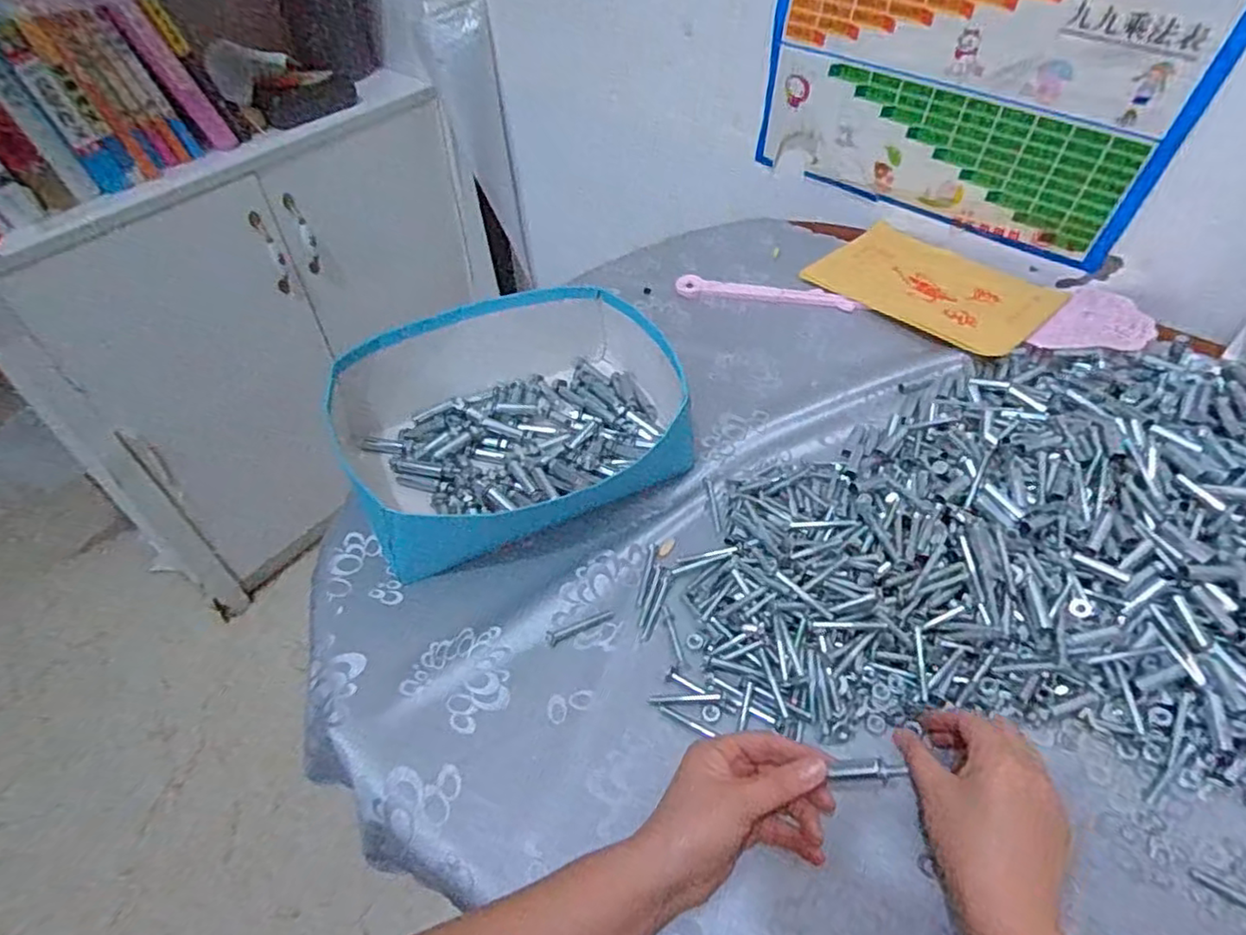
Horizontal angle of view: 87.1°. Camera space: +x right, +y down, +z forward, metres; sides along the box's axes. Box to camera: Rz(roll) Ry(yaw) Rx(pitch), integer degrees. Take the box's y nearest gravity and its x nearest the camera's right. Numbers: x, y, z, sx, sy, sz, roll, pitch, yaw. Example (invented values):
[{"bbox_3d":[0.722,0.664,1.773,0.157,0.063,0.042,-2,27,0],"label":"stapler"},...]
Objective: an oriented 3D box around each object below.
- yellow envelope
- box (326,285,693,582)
[{"bbox_3d":[0.382,-0.226,0.805,0.260,0.014,0.180,34,58,25],"label":"yellow envelope"},{"bbox_3d":[-0.101,-0.051,0.614,0.310,0.080,0.233,-18,52,-15],"label":"box"}]

